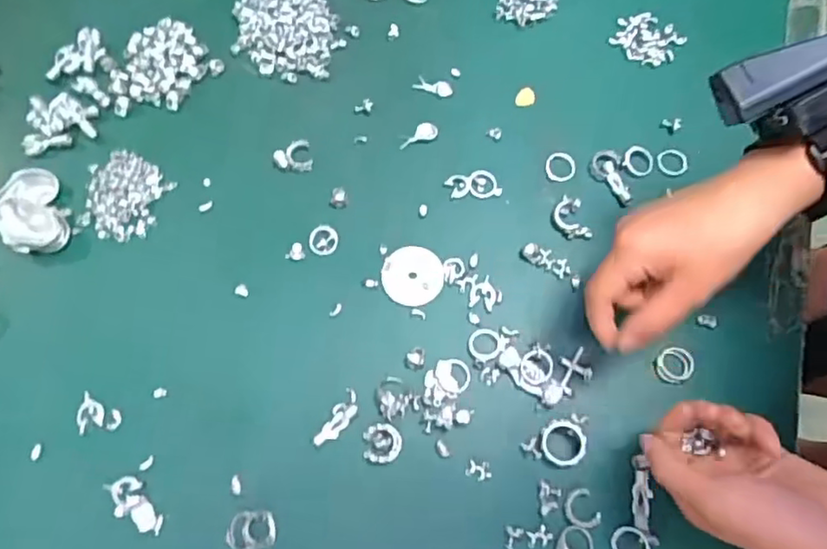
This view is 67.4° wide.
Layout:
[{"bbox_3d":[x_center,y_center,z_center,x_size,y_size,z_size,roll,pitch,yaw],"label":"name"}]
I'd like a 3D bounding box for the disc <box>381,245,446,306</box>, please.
[{"bbox_3d":[0.000,0.000,0.436,0.043,0.004,0.043,0,71,-1],"label":"disc"}]

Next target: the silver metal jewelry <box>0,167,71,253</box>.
[{"bbox_3d":[-0.275,-0.046,0.447,0.041,0.018,0.066,-20,72,-7],"label":"silver metal jewelry"}]

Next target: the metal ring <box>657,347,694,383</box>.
[{"bbox_3d":[0.174,0.060,0.411,0.024,0.004,0.022,0,71,-1],"label":"metal ring"}]

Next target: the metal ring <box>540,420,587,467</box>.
[{"bbox_3d":[0.095,0.106,0.392,0.027,0.008,0.028,0,71,-1],"label":"metal ring"}]

